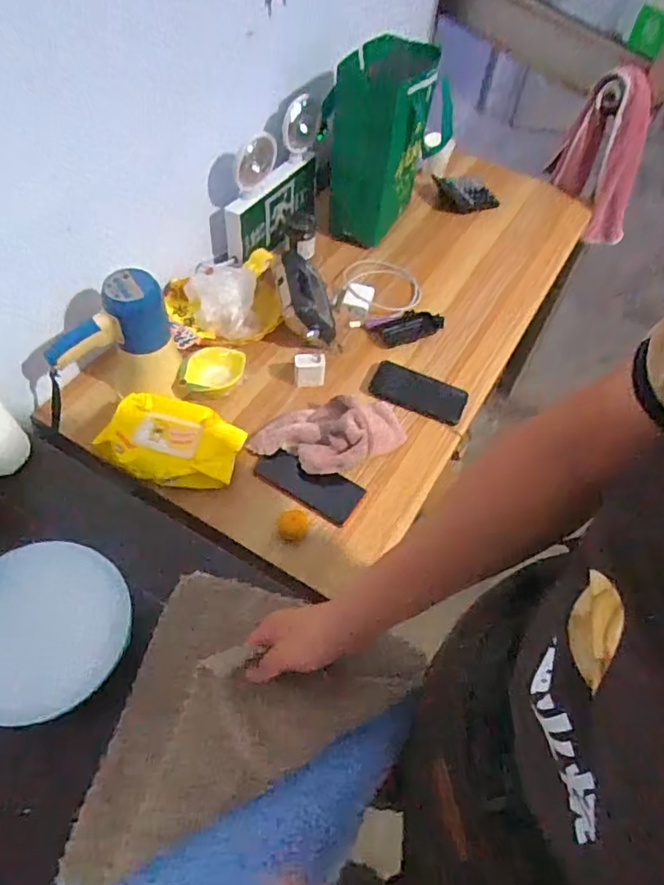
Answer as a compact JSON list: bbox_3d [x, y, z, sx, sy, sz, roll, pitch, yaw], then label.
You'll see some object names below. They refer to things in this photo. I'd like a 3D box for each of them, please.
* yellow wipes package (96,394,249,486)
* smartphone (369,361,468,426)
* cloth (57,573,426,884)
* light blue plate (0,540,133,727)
[{"bbox_3d":[-0.238,-0.002,0.860,0.198,0.053,0.143,14,55,5],"label":"yellow wipes package"},{"bbox_3d":[0.149,-0.087,0.979,0.163,0.008,0.091,20,56,10],"label":"smartphone"},{"bbox_3d":[-0.073,0.300,0.555,0.282,0.035,0.300,15,55,6],"label":"cloth"},{"bbox_3d":[-0.300,0.189,0.582,0.169,0.012,0.172,10,56,-15],"label":"light blue plate"}]

